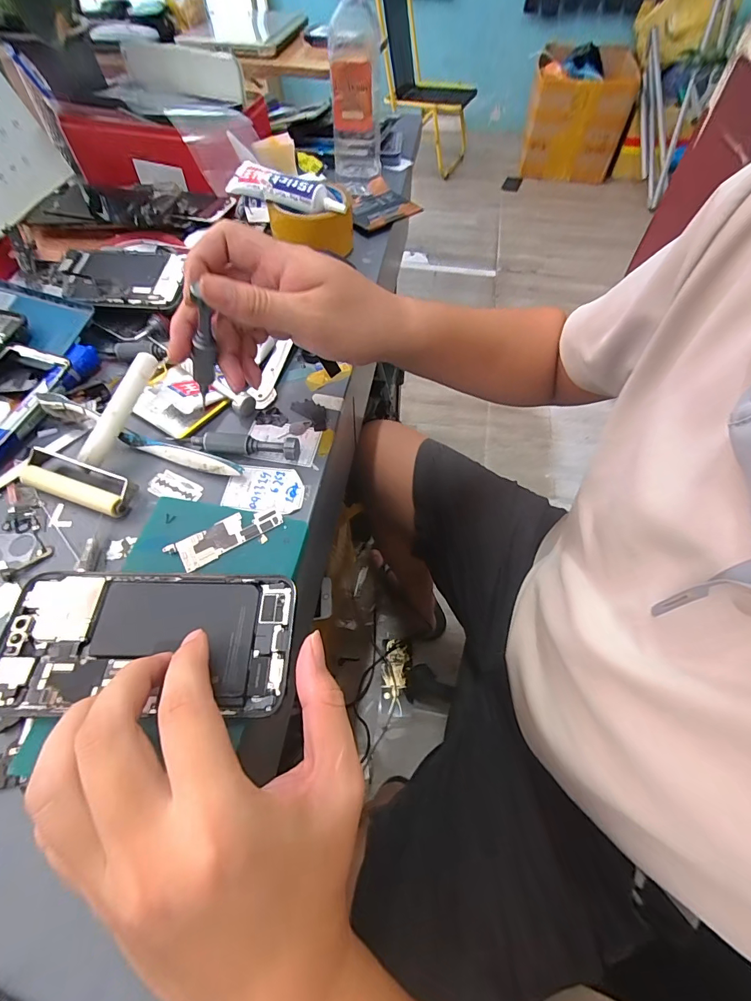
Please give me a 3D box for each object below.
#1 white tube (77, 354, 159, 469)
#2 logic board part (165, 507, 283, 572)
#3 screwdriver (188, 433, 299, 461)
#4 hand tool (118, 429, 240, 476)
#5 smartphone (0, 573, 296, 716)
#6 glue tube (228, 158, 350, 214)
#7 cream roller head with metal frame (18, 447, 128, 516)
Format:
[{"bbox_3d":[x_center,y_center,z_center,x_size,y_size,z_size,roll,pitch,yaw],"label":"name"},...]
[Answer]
[{"bbox_3d":[-0.194,-0.071,0.311,0.011,0.016,0.094,20,77,9],"label":"white tube"},{"bbox_3d":[-0.098,0.024,0.269,0.072,0.004,0.027,-21,63,-14],"label":"logic board part"},{"bbox_3d":[-0.102,-0.043,0.319,0.085,0.015,0.014,7,58,1],"label":"screwdriver"},{"bbox_3d":[-0.150,-0.036,0.315,0.102,0.014,0.014,18,59,8],"label":"hand tool"},{"bbox_3d":[-0.127,0.077,0.228,0.157,0.004,0.073,0,58,-2],"label":"smartphone"},{"bbox_3d":[-0.098,-0.341,0.444,0.138,0.030,0.029,22,61,13],"label":"glue tube"},{"bbox_3d":[-0.220,-0.015,0.297,0.090,0.019,0.026,19,59,8],"label":"cream roller head with metal frame"}]

